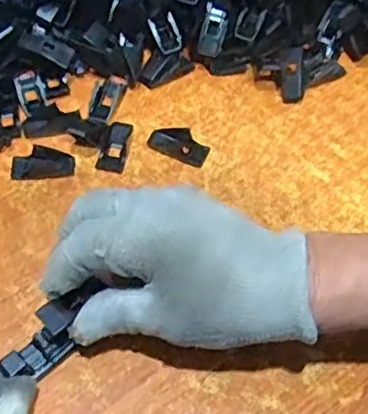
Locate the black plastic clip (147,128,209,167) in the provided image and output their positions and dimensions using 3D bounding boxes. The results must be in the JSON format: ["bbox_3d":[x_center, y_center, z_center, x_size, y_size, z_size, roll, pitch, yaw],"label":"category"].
[{"bbox_3d":[-0.004,-0.044,0.419,0.042,0.010,0.020,22,56,14],"label":"black plastic clip"}]

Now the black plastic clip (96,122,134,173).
[{"bbox_3d":[-0.046,-0.042,0.417,0.018,0.008,0.043,11,54,6],"label":"black plastic clip"}]

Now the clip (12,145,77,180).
[{"bbox_3d":[-0.094,-0.030,0.405,0.041,0.009,0.020,-5,54,-6],"label":"clip"}]

